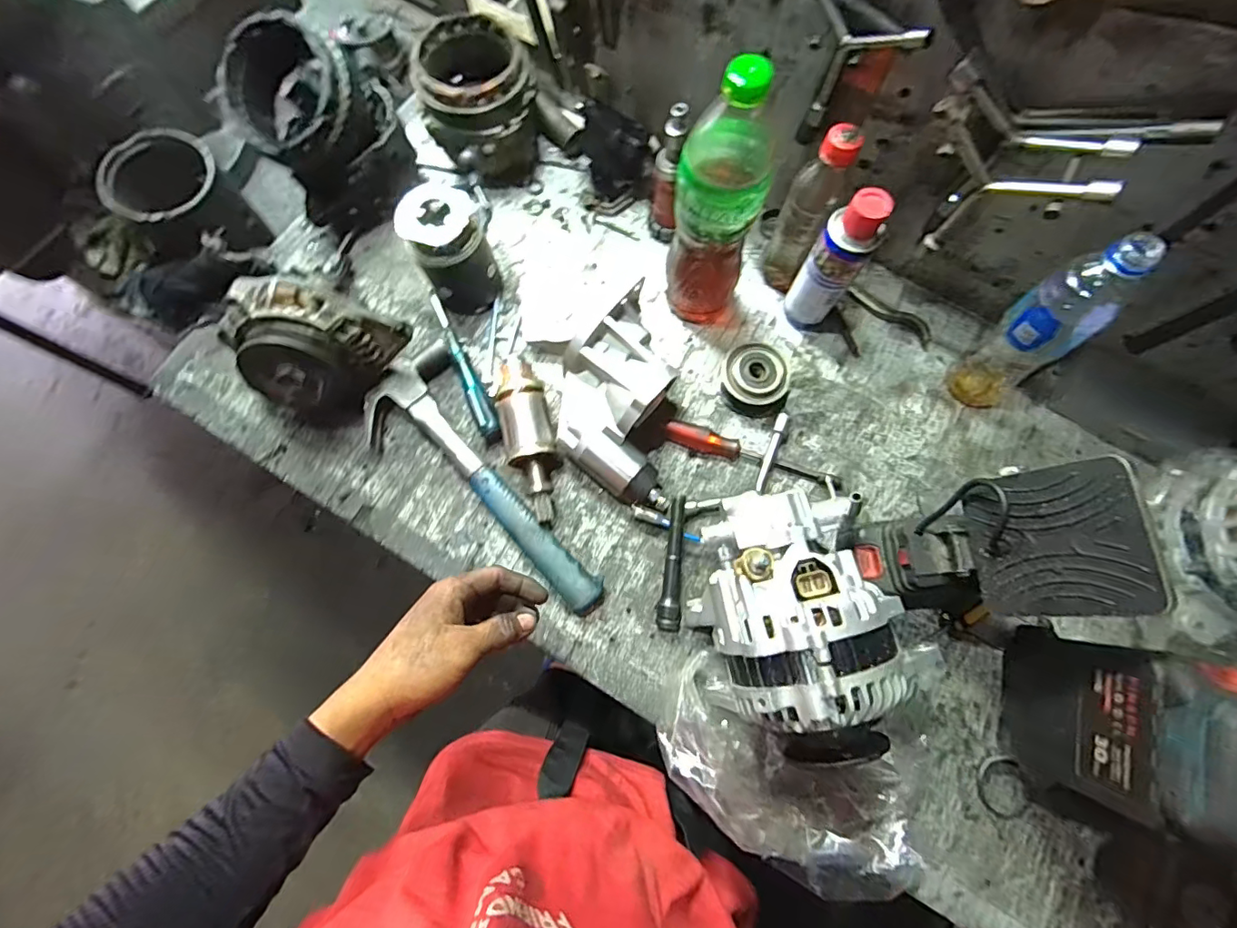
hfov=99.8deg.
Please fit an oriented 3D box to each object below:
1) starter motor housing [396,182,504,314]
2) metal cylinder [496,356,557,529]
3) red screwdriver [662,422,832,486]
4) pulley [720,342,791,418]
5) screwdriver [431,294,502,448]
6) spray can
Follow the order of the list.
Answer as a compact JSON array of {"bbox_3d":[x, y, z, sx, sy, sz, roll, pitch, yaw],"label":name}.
[{"bbox_3d":[-0.175,-0.232,0.570,0.088,0.114,0.088,-25,77,-9],"label":"starter motor housing"},{"bbox_3d":[-0.091,-0.026,0.545,0.051,0.048,0.176,-15,76,-6],"label":"metal cylinder"},{"bbox_3d":[0.138,-0.010,0.556,0.179,0.025,0.021,18,75,3],"label":"red screwdriver"},{"bbox_3d":[0.149,-0.092,0.571,0.068,0.045,0.071,1,75,-2],"label":"pulley"},{"bbox_3d":[-0.176,-0.110,0.581,0.021,0.025,0.198,-26,77,-9],"label":"screwdriver"},{"bbox_3d":[0.216,-0.198,0.529,0.053,0.173,0.043,26,76,5],"label":"spray can"}]

